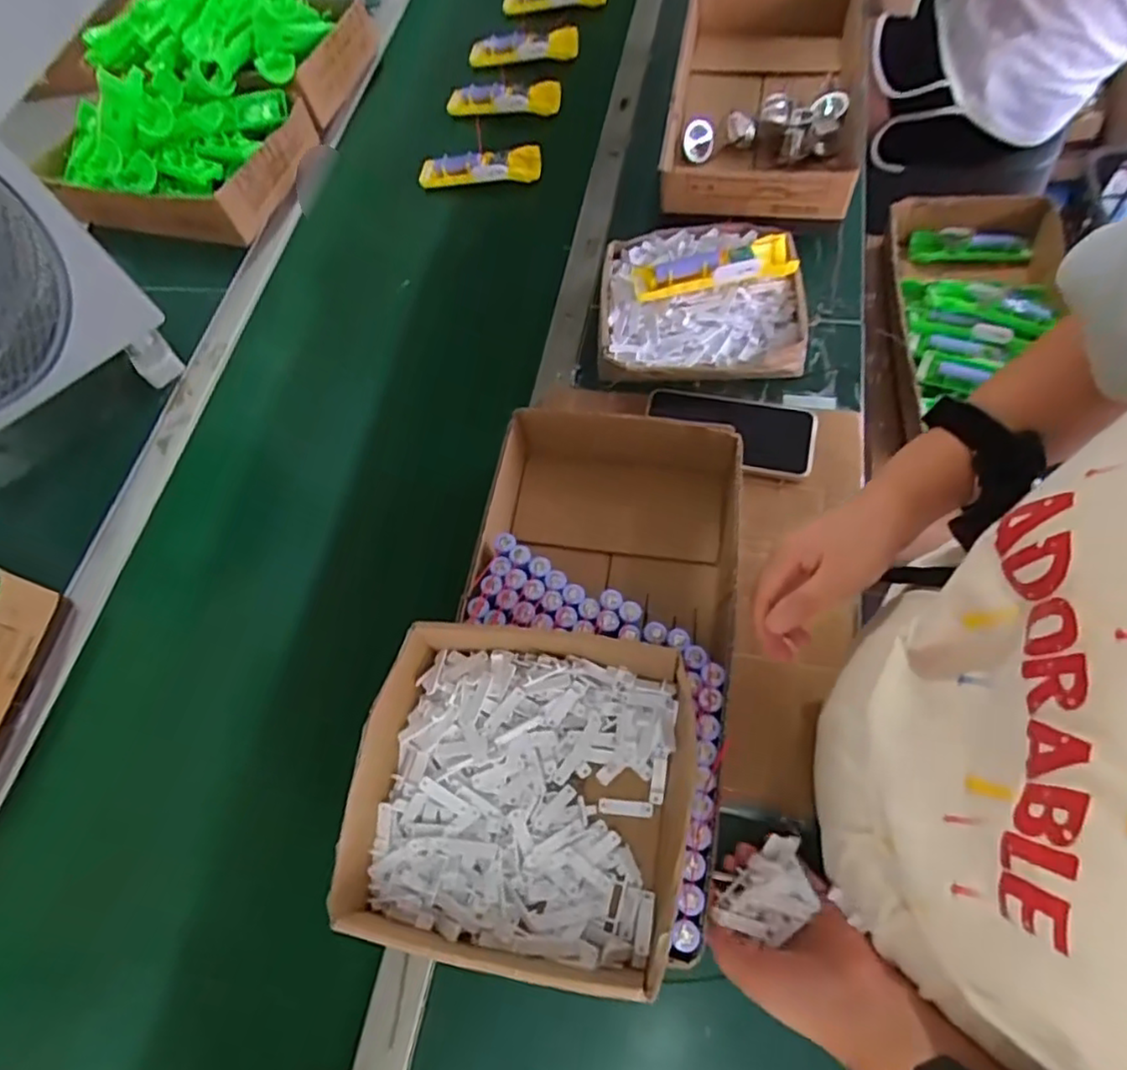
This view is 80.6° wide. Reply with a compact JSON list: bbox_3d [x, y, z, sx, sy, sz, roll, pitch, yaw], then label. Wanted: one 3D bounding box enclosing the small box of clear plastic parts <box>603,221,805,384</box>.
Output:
[{"bbox_3d":[0.143,-0.255,0.694,0.208,0.061,0.188,1,64,9],"label":"small box of clear plastic parts"}]

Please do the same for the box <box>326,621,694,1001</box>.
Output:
[{"bbox_3d":[-0.029,0.168,0.440,0.215,0.054,0.202,4,65,11],"label":"box"}]

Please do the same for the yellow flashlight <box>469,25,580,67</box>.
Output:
[{"bbox_3d":[-0.061,-0.759,1.035,0.170,0.033,0.034,-6,63,6],"label":"yellow flashlight"}]

